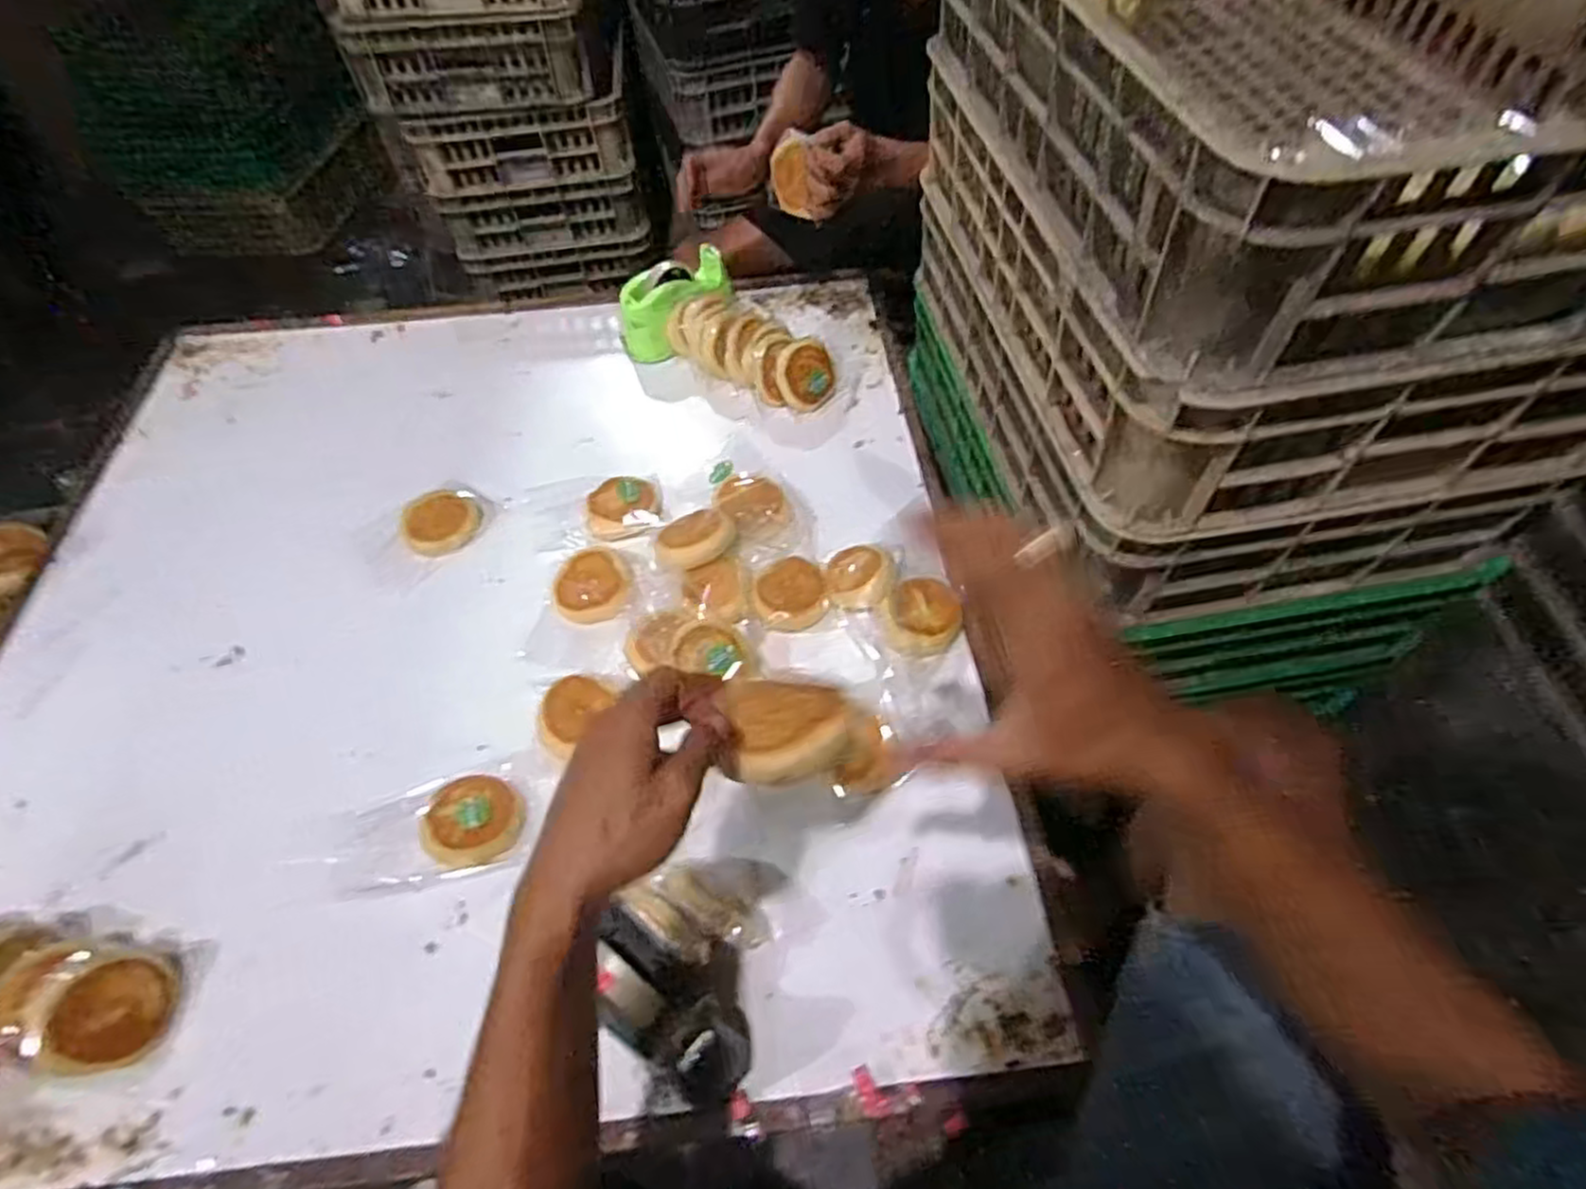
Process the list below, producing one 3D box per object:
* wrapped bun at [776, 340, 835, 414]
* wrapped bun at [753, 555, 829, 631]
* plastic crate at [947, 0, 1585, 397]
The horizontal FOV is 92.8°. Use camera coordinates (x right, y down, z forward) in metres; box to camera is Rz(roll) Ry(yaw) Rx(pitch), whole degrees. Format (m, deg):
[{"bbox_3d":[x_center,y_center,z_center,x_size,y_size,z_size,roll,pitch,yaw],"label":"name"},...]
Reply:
[{"bbox_3d":[0.016,-0.323,1.111,0.083,0.097,0.027,-29,20,-8],"label":"wrapped bun"},{"bbox_3d":[-0.002,-0.002,0.907,0.085,0.032,0.085,-6,55,0],"label":"wrapped bun"},{"bbox_3d":[0.379,-0.427,0.589,0.411,0.155,0.609,-10,55,-3],"label":"plastic crate"}]

